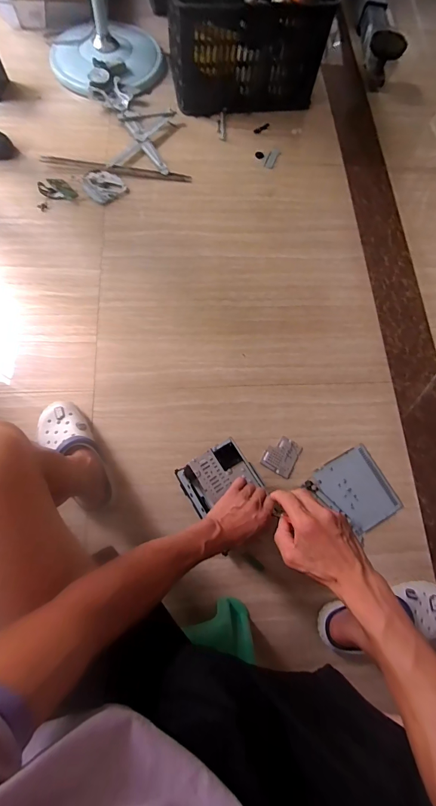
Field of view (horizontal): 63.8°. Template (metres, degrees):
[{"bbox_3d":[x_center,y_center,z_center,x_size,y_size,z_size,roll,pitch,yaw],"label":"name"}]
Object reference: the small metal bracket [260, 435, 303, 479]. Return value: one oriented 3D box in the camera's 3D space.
[{"bbox_3d":[0.154,0.126,0.846,0.076,0.011,0.090,29,73,5],"label":"small metal bracket"}]

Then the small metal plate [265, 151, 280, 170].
[{"bbox_3d":[0.180,-0.811,1.167,0.031,0.005,0.074,24,83,-3],"label":"small metal plate"}]

